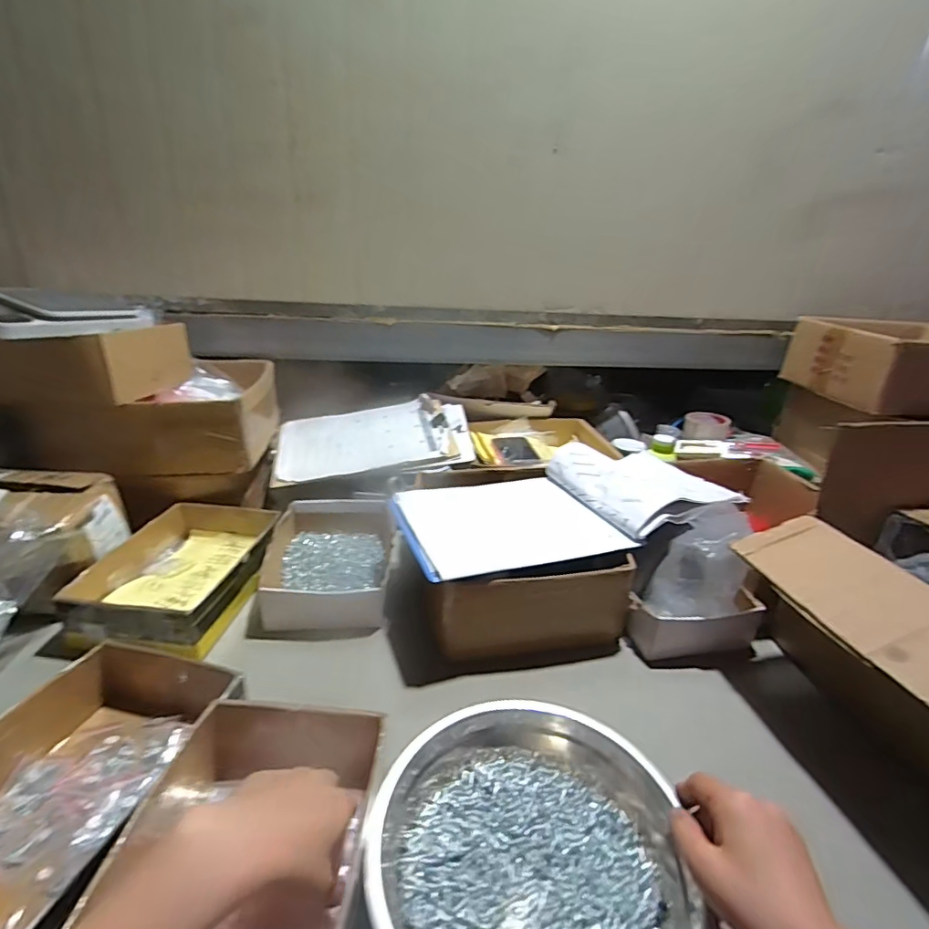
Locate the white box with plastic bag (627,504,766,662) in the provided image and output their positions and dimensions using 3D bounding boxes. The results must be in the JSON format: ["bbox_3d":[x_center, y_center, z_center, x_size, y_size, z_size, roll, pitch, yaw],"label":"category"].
[{"bbox_3d":[0.306,0.154,0.685,0.163,0.168,0.099,-5,25,-16],"label":"white box with plastic bag"}]

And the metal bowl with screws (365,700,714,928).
[{"bbox_3d":[0.052,0.306,0.406,0.238,0.065,0.253,2,24,-1],"label":"metal bowl with screws"}]

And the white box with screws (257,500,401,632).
[{"bbox_3d":[-0.199,0.141,0.786,0.180,0.063,0.246,-1,24,-8],"label":"white box with screws"}]

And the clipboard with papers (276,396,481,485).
[{"bbox_3d":[-0.170,-0.052,0.976,0.354,0.024,0.223,-6,37,-4],"label":"clipboard with papers"}]

